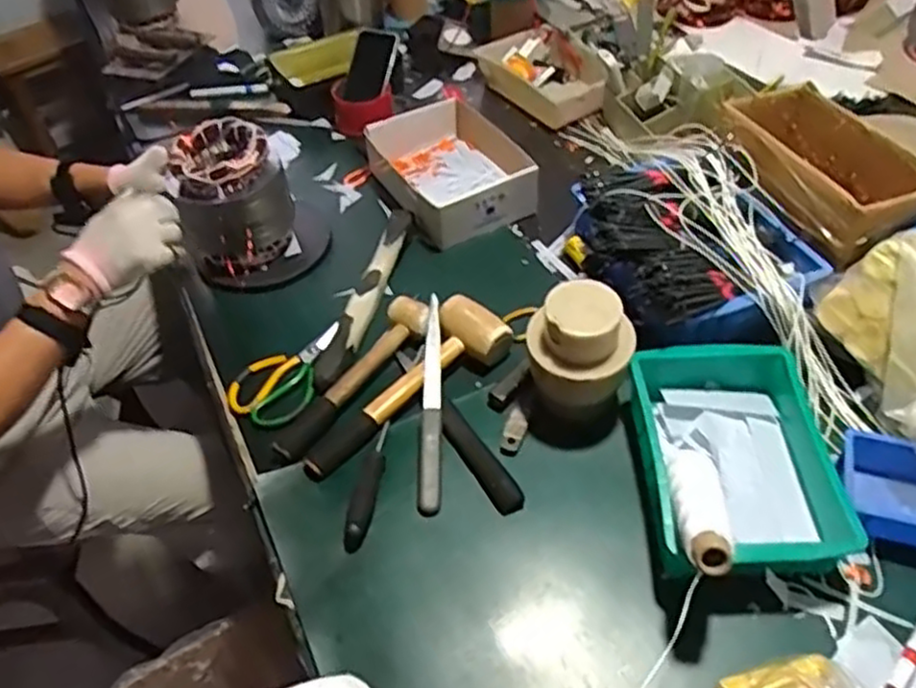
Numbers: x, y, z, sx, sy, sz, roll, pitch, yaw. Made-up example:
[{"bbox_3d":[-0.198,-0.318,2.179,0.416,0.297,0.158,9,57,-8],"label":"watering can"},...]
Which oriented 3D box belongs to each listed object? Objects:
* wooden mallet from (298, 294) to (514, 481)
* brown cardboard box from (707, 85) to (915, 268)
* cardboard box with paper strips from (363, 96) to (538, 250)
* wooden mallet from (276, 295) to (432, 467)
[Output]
[{"bbox_3d":[-0.068,0.048,0.854,0.288,0.052,0.087,-35,56,-24],"label":"wooden mallet"},{"bbox_3d":[0.471,-0.237,0.948,0.143,0.079,0.285,-21,52,-14],"label":"brown cardboard box"},{"bbox_3d":[-0.008,-0.266,1.093,0.193,0.077,0.225,-21,52,-14],"label":"cardboard box with paper strips"},{"bbox_3d":[-0.126,0.038,0.876,0.069,0.041,0.254,26,56,23],"label":"wooden mallet"}]

